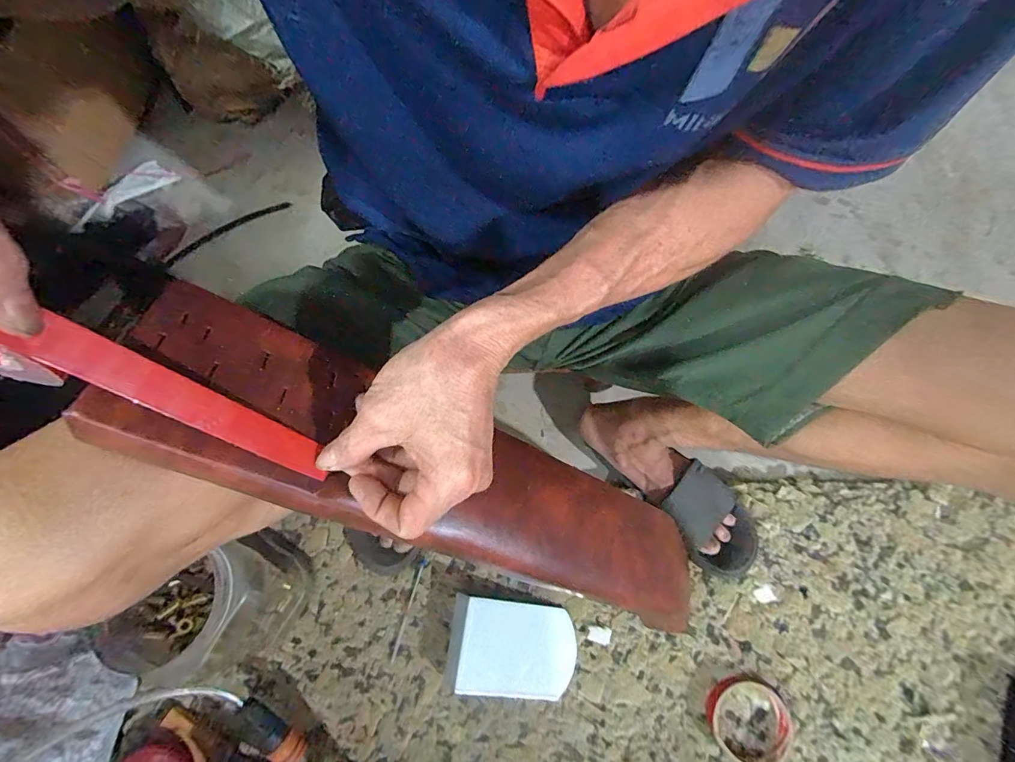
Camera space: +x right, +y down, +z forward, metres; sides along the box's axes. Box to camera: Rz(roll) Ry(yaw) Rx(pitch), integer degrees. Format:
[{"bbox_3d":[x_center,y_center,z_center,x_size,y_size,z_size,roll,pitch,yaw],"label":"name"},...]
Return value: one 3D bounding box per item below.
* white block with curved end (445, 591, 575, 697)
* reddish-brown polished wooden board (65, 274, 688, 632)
[{"bbox_3d":[0.006,0.308,0.509,0.147,0.053,0.093,8,68,1],"label":"white block with curved end"},{"bbox_3d":[-0.020,0.093,0.356,0.491,0.061,0.104,30,66,-25],"label":"reddish-brown polished wooden board"}]

